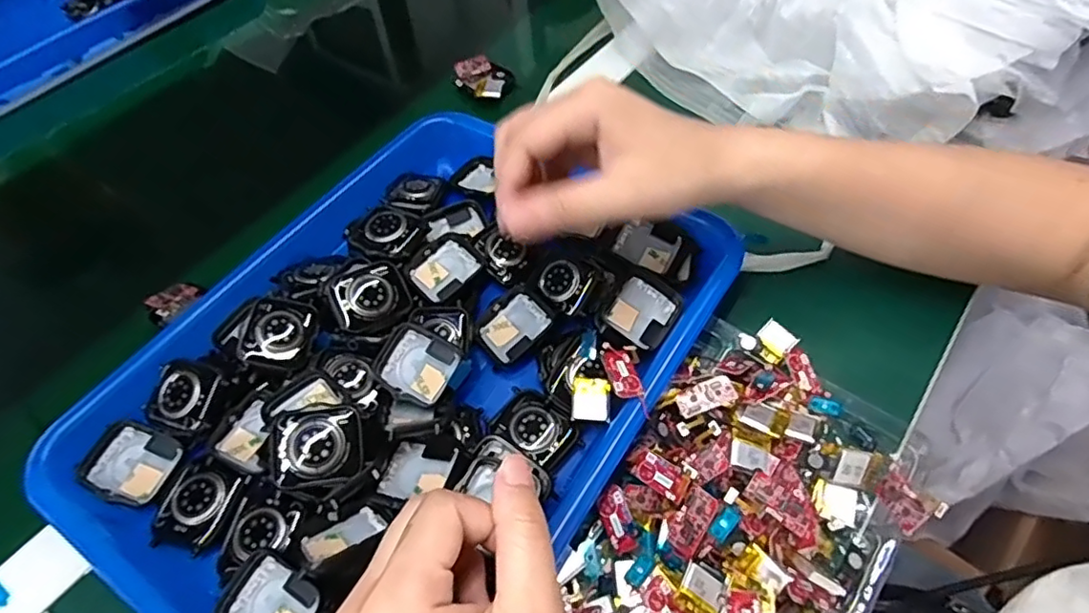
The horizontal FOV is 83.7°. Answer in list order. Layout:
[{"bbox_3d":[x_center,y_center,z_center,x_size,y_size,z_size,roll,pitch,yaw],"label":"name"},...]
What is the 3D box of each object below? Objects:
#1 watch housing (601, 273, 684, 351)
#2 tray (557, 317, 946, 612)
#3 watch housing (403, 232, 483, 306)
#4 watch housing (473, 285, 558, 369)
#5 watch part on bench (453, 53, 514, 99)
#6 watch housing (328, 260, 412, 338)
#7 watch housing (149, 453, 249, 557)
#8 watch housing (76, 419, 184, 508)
[{"bbox_3d":[0.054,0.003,0.336,0.035,0.011,0.040,28,62,22],"label":"watch housing"},{"bbox_3d":[0.075,0.126,0.266,0.120,0.040,0.264,26,61,21],"label":"tray"},{"bbox_3d":[-0.060,-0.022,0.358,0.034,0.009,0.043,34,64,24],"label":"watch housing"},{"bbox_3d":[-0.017,0.010,0.342,0.042,0.007,0.034,-44,64,-3],"label":"watch housing"},{"bbox_3d":[-0.049,-0.186,0.496,0.038,0.012,0.053,-40,61,-21],"label":"watch part on bench"},{"bbox_3d":[-0.097,-0.004,0.339,0.041,0.012,0.041,-18,75,-21],"label":"watch housing"},{"bbox_3d":[-0.168,0.093,0.291,0.034,0.011,0.041,14,58,14],"label":"watch housing"},{"bbox_3d":[-0.210,0.080,0.308,0.043,0.011,0.036,23,59,4],"label":"watch housing"}]

